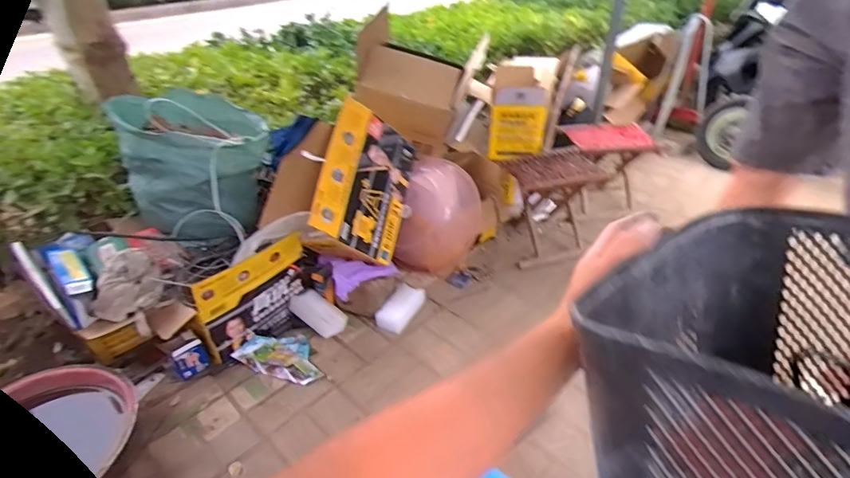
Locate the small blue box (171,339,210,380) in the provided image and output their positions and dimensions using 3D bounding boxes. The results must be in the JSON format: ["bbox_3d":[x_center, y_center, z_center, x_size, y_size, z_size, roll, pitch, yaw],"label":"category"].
[{"bbox_3d":[-0.610,0.318,1.189,0.078,0.104,0.021,-22,39,-26],"label":"small blue box"}]

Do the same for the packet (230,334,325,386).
[{"bbox_3d":[-0.376,0.311,1.232,0.251,0.032,0.140,10,37,18],"label":"packet"}]

